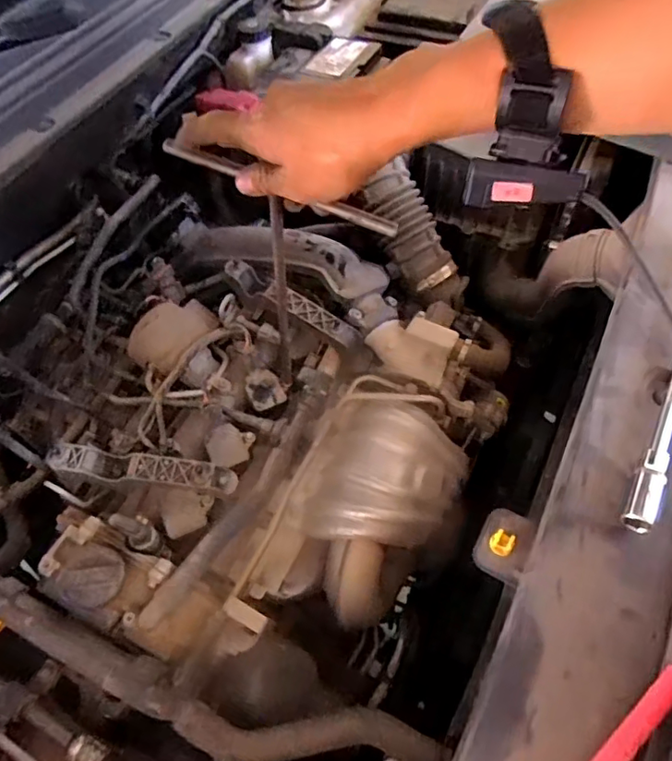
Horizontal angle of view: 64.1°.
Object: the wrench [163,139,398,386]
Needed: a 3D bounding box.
[{"bbox_3d":[-0.050,-0.082,0.529,0.196,0.295,0.032,23,64,10],"label":"wrench"}]

